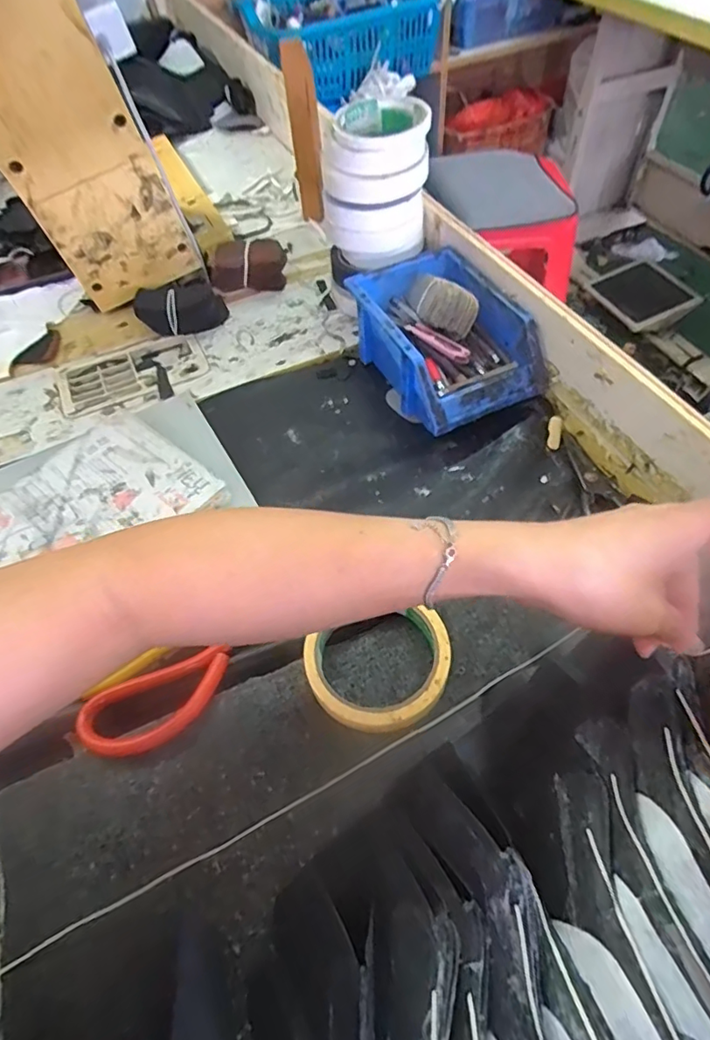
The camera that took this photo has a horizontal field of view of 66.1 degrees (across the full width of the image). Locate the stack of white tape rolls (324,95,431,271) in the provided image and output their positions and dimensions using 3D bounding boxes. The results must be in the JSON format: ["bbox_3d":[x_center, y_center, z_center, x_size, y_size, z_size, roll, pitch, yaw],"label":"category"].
[{"bbox_3d":[0.019,-0.334,0.549,0.104,0.122,0.085,-1,55,4],"label":"stack of white tape rolls"}]

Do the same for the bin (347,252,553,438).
[{"bbox_3d":[0.081,-0.171,0.520,0.123,0.075,0.184,-24,57,-12],"label":"bin"}]

